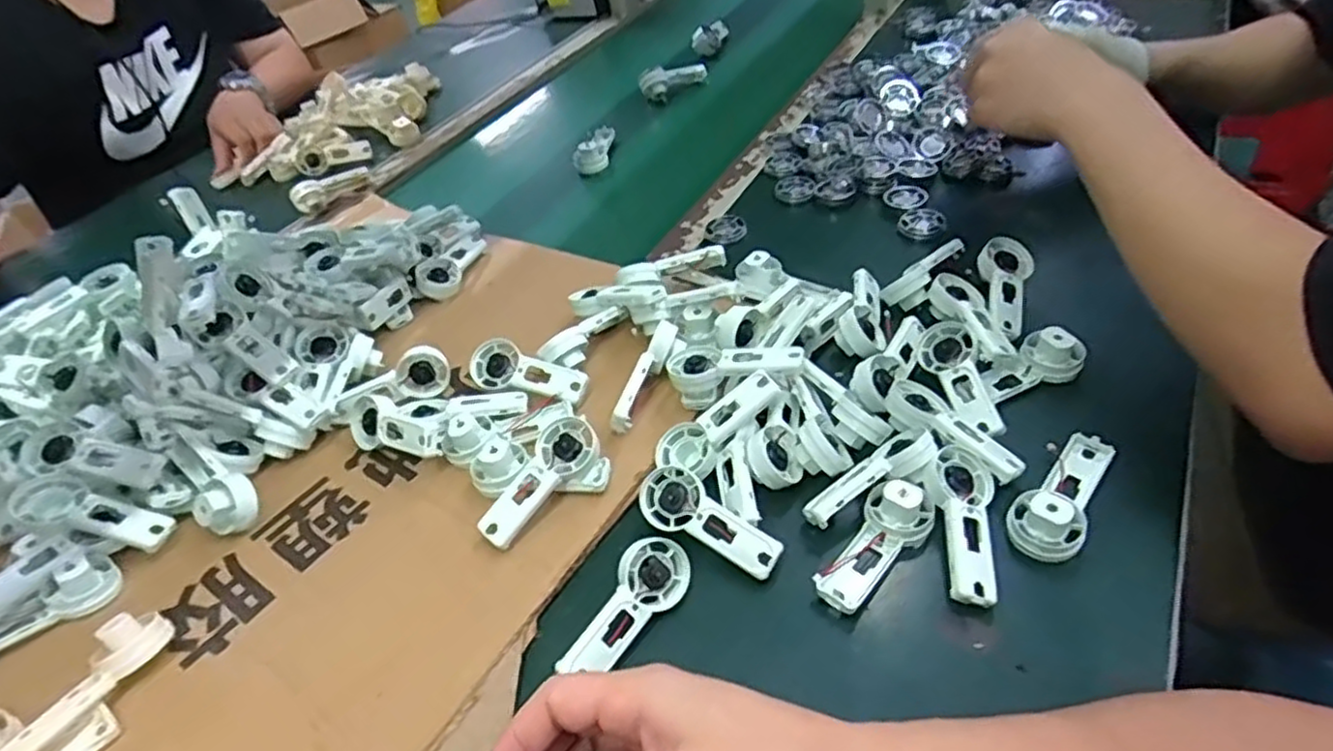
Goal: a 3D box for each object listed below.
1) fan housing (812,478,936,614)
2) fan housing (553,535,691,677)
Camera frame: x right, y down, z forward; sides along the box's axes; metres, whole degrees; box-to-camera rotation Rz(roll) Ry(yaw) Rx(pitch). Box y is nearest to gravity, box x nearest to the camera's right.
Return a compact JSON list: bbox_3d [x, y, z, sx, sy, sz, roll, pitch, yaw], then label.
[{"bbox_3d":[0.122,0.097,0.415,0.037,0.033,0.088,28,55,31],"label":"fan housing"},{"bbox_3d":[-0.024,0.133,0.407,0.037,0.017,0.092,47,60,-2],"label":"fan housing"}]

